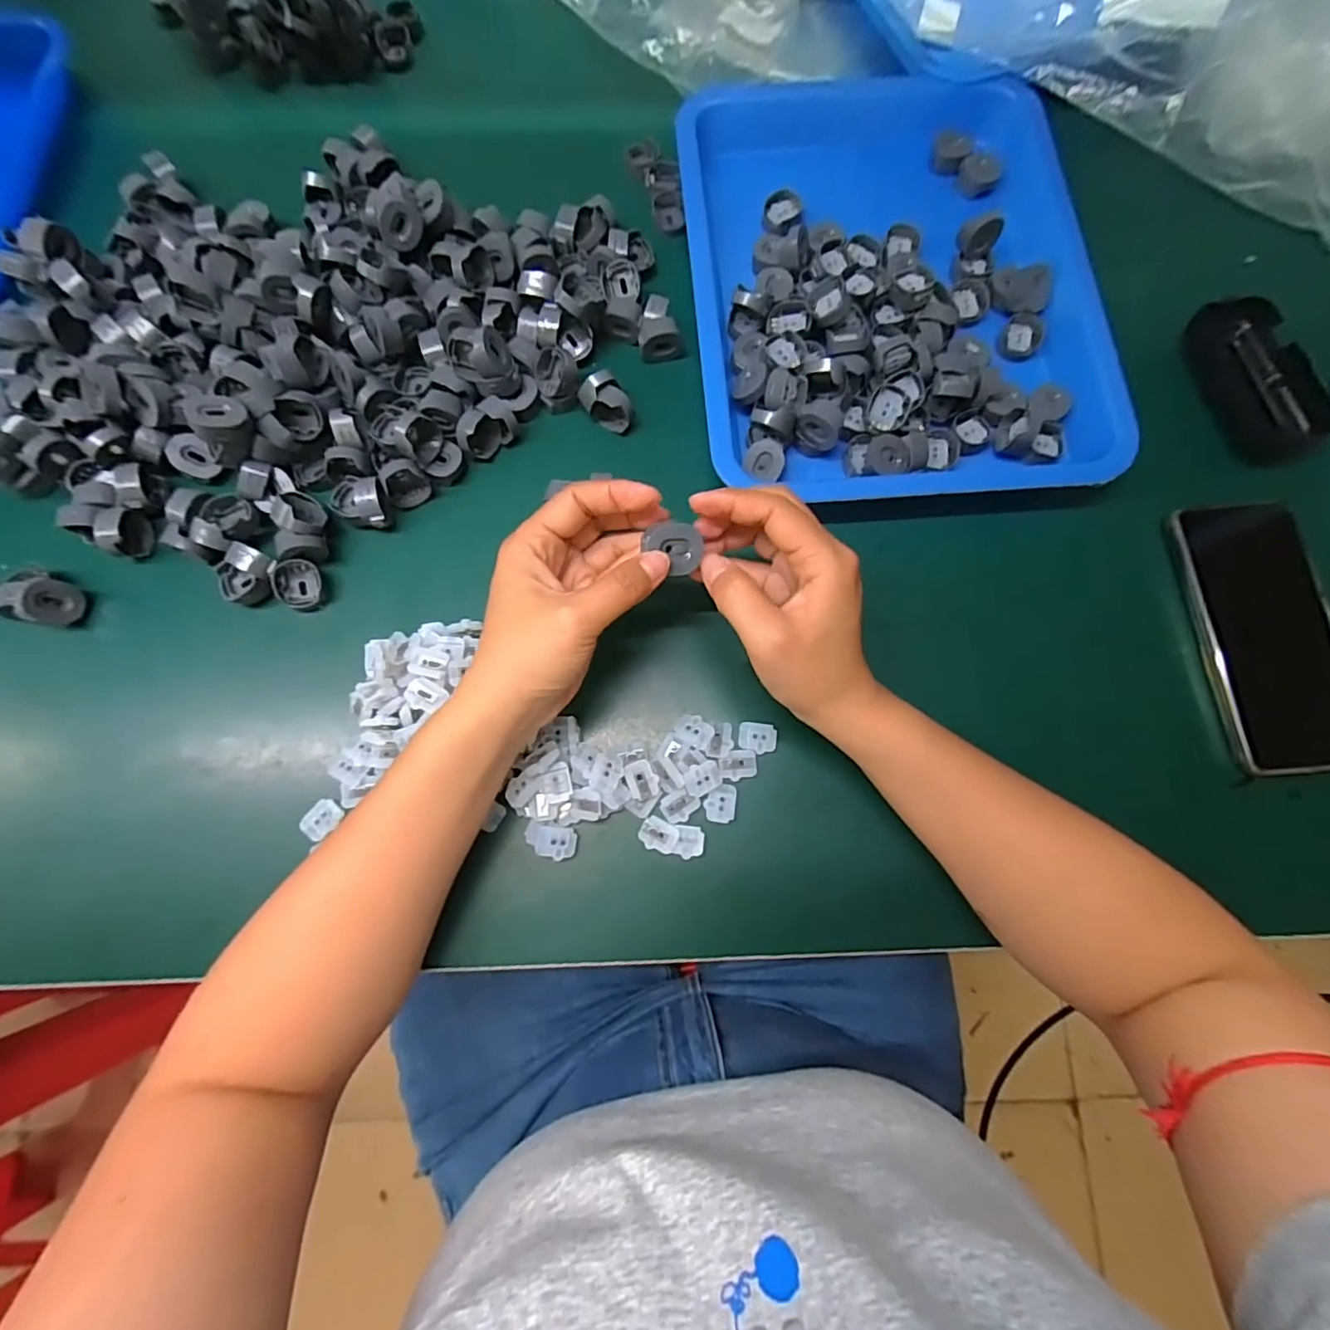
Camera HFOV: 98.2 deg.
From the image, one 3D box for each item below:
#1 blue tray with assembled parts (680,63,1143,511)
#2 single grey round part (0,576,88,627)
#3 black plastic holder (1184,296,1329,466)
[{"bbox_3d":[0.145,-0.273,0.390,0.255,0.031,0.333,-3,77,-2],"label":"blue tray with assembled parts"},{"bbox_3d":[-0.363,-0.037,0.337,0.026,0.032,0.024,2,77,-1],"label":"single grey round part"},{"bbox_3d":[0.396,-0.190,0.384,0.052,0.024,0.108,-14,78,-5],"label":"black plastic holder"}]

